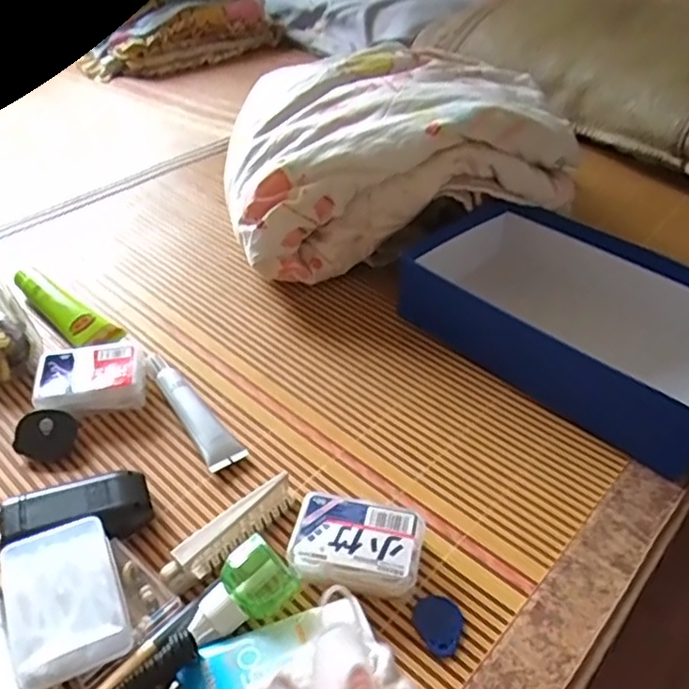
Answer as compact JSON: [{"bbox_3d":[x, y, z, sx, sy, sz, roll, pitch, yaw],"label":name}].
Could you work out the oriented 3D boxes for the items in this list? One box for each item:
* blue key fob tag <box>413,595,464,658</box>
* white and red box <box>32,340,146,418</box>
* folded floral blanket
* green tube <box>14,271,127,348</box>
[{"bbox_3d":[0.060,0.180,0.404,0.030,0.004,0.039,9,40,8],"label":"blue key fob tag"},{"bbox_3d":[-0.218,0.029,0.547,0.087,0.031,0.061,-10,41,-14],"label":"white and red box"},{"bbox_3d":[0.048,-0.215,0.722,0.345,0.190,0.259,-2,40,-5],"label":"folded floral blanket"},{"bbox_3d":[-0.280,-0.033,0.623,0.150,0.026,0.036,27,46,28],"label":"green tube"}]

